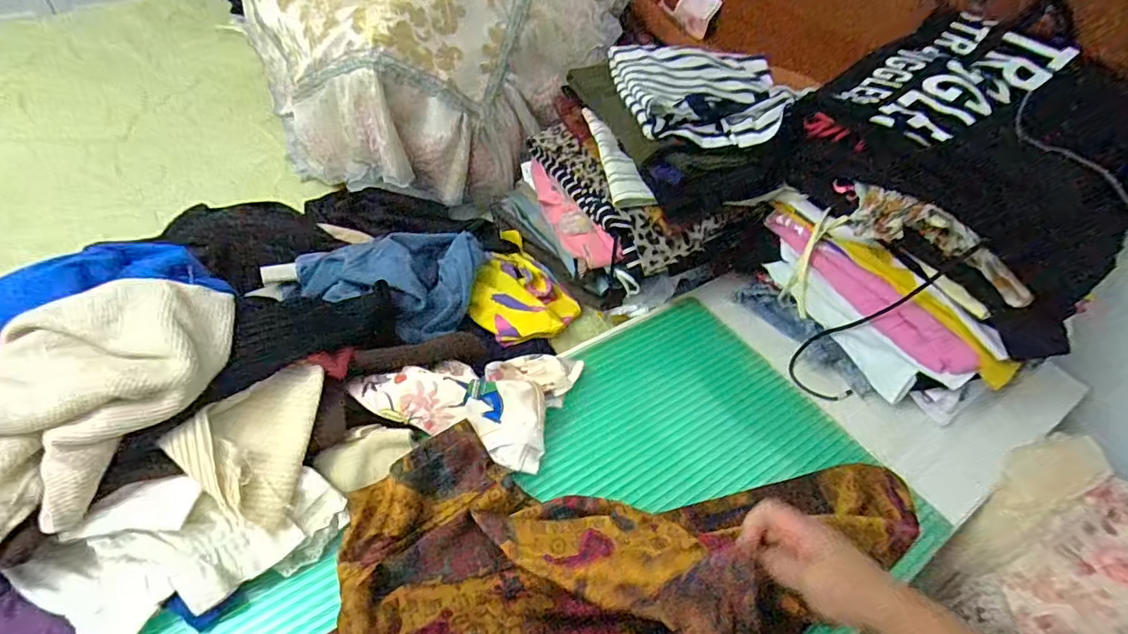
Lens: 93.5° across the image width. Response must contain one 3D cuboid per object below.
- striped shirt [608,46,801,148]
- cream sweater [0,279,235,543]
[{"bbox_3d":[0.199,-0.320,0.737,0.250,0.042,0.238,-8,48,-12],"label":"striped shirt"},{"bbox_3d":[-0.429,0.075,0.462,0.140,0.109,0.287,34,53,25],"label":"cream sweater"}]

